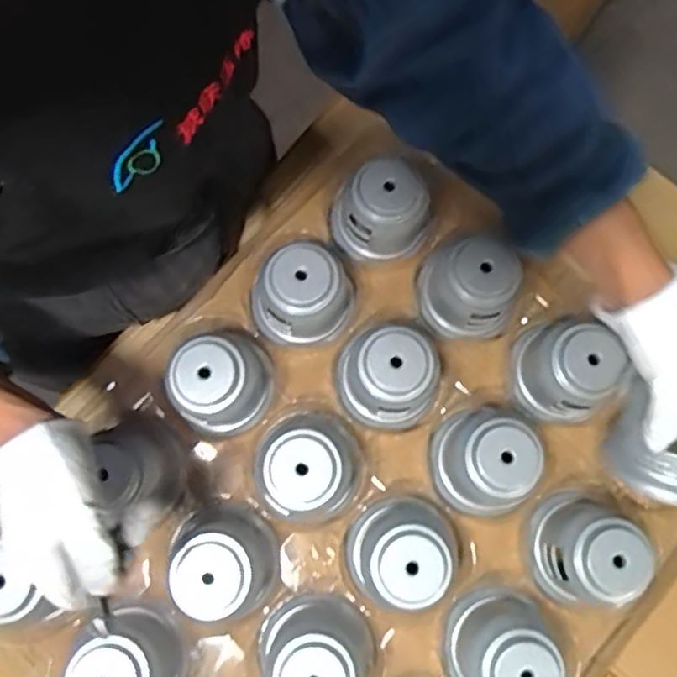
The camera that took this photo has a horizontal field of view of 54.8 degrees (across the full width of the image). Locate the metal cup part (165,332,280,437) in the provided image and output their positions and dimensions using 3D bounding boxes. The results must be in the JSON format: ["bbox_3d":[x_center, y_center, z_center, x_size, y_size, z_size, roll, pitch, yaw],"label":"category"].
[{"bbox_3d":[-0.097,0.038,0.542,0.080,0.077,0.074,0,78,1],"label":"metal cup part"}]

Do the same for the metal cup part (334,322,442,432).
[{"bbox_3d":[0.036,0.030,0.543,0.077,0.078,0.087,-37,80,-6],"label":"metal cup part"}]

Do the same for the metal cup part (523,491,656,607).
[{"bbox_3d":[0.194,0.168,0.519,0.073,0.080,0.078,0,78,1],"label":"metal cup part"}]

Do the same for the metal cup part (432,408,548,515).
[{"bbox_3d":[0.117,0.099,0.532,0.076,0.077,0.080,0,78,1],"label":"metal cup part"}]

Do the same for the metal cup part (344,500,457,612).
[{"bbox_3d":[0.048,0.167,0.513,0.077,0.074,0.078,0,78,1],"label":"metal cup part"}]

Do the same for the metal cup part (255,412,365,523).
[{"bbox_3d":[-0.024,0.106,0.528,0.087,0.083,0.083,0,78,1],"label":"metal cup part"}]

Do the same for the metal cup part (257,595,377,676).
[{"bbox_3d":[-0.021,0.245,0.490,0.083,0.059,0.083,34,81,7],"label":"metal cup part"}]

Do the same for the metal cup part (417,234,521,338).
[{"bbox_3d":[0.110,-0.046,0.564,0.075,0.084,0.083,-3,78,0],"label":"metal cup part"}]

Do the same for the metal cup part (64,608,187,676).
[{"bbox_3d":[-0.160,0.251,0.493,0.076,0.068,0.068,43,82,8],"label":"metal cup part"}]

